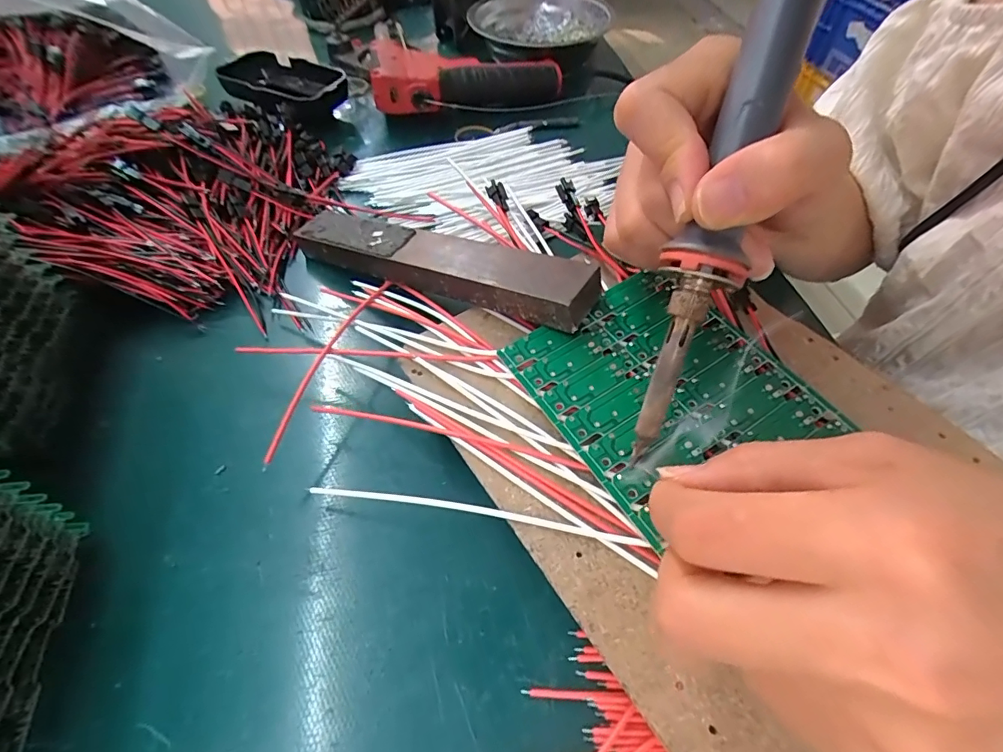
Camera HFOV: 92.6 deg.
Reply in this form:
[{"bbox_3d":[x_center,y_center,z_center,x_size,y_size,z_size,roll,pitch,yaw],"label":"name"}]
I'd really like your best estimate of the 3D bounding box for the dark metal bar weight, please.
[{"bbox_3d":[-0.037,-0.060,0.247,0.183,0.017,0.028,21,58,30],"label":"dark metal bar weight"}]

